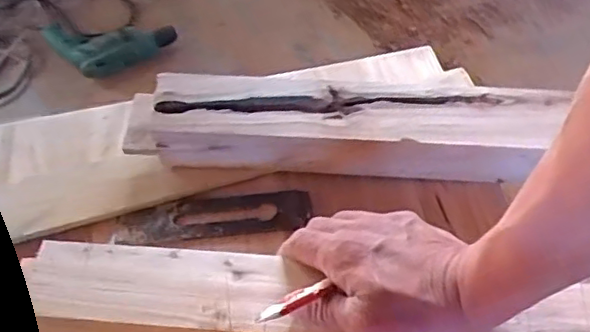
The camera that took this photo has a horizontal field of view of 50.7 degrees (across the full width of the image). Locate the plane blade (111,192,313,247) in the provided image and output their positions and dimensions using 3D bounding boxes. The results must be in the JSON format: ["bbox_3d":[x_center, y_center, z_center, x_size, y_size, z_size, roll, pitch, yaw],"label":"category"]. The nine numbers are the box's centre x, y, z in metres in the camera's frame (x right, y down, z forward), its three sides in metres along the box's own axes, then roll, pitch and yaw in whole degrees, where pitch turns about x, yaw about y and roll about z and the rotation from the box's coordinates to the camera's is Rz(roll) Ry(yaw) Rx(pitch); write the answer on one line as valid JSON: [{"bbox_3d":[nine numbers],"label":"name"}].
[{"bbox_3d":[-0.069,0.043,0.536,0.163,0.007,0.040,-7,55,-5],"label":"plane blade"}]

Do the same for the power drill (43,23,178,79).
[{"bbox_3d":[-0.420,-0.257,1.356,0.307,0.068,0.138,4,54,6],"label":"power drill"}]

